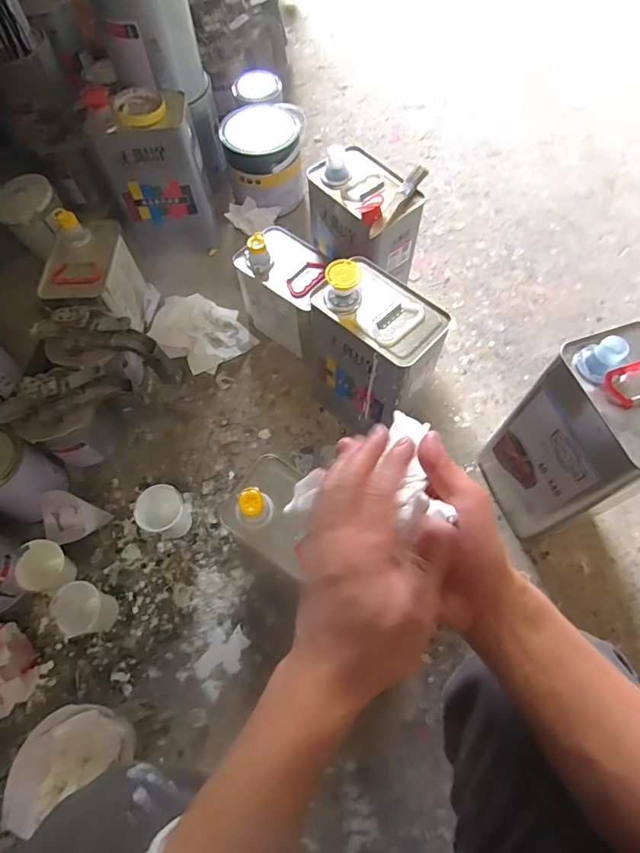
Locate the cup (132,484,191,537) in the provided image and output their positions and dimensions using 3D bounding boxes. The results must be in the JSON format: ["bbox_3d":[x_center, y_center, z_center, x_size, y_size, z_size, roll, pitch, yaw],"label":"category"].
[{"bbox_3d":[-0.241,0.131,0.720,0.062,0.065,0.072,-19,66,-7],"label":"cup"}]

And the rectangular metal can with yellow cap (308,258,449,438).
[{"bbox_3d":[0.076,-0.100,0.696,0.164,0.302,0.112,38,72,17],"label":"rectangular metal can with yellow cap"}]

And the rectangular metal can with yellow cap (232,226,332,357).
[{"bbox_3d":[-0.052,-0.242,0.828,0.151,0.184,0.121,36,71,16],"label":"rectangular metal can with yellow cap"}]

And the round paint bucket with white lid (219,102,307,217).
[{"bbox_3d":[-0.112,-0.556,0.999,0.160,0.157,0.163,-1,65,1],"label":"round paint bucket with white lid"}]

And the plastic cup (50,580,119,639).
[{"bbox_3d":[-0.329,0.256,0.656,0.054,0.079,0.061,-29,68,-11],"label":"plastic cup"}]

